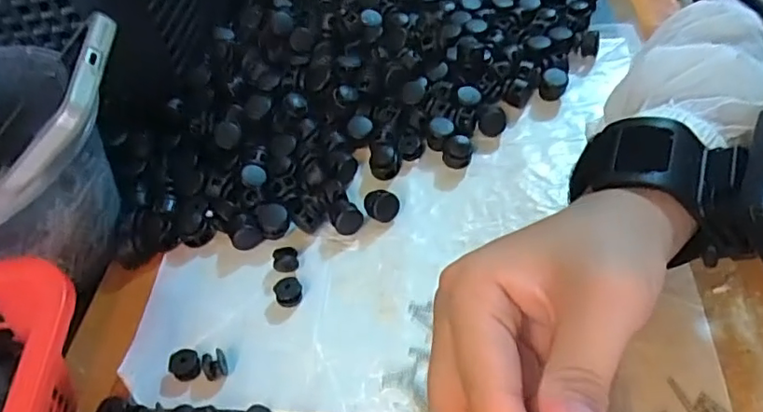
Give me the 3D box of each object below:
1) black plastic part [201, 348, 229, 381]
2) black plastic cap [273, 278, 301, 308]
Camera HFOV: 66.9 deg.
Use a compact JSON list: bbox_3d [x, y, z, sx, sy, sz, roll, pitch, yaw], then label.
[{"bbox_3d":[-0.078,0.074,0.270,0.011,0.009,0.013,-19,51,-7],"label":"black plastic part"},{"bbox_3d":[-0.047,0.044,0.293,0.013,0.009,0.014,-4,51,5],"label":"black plastic cap"}]

